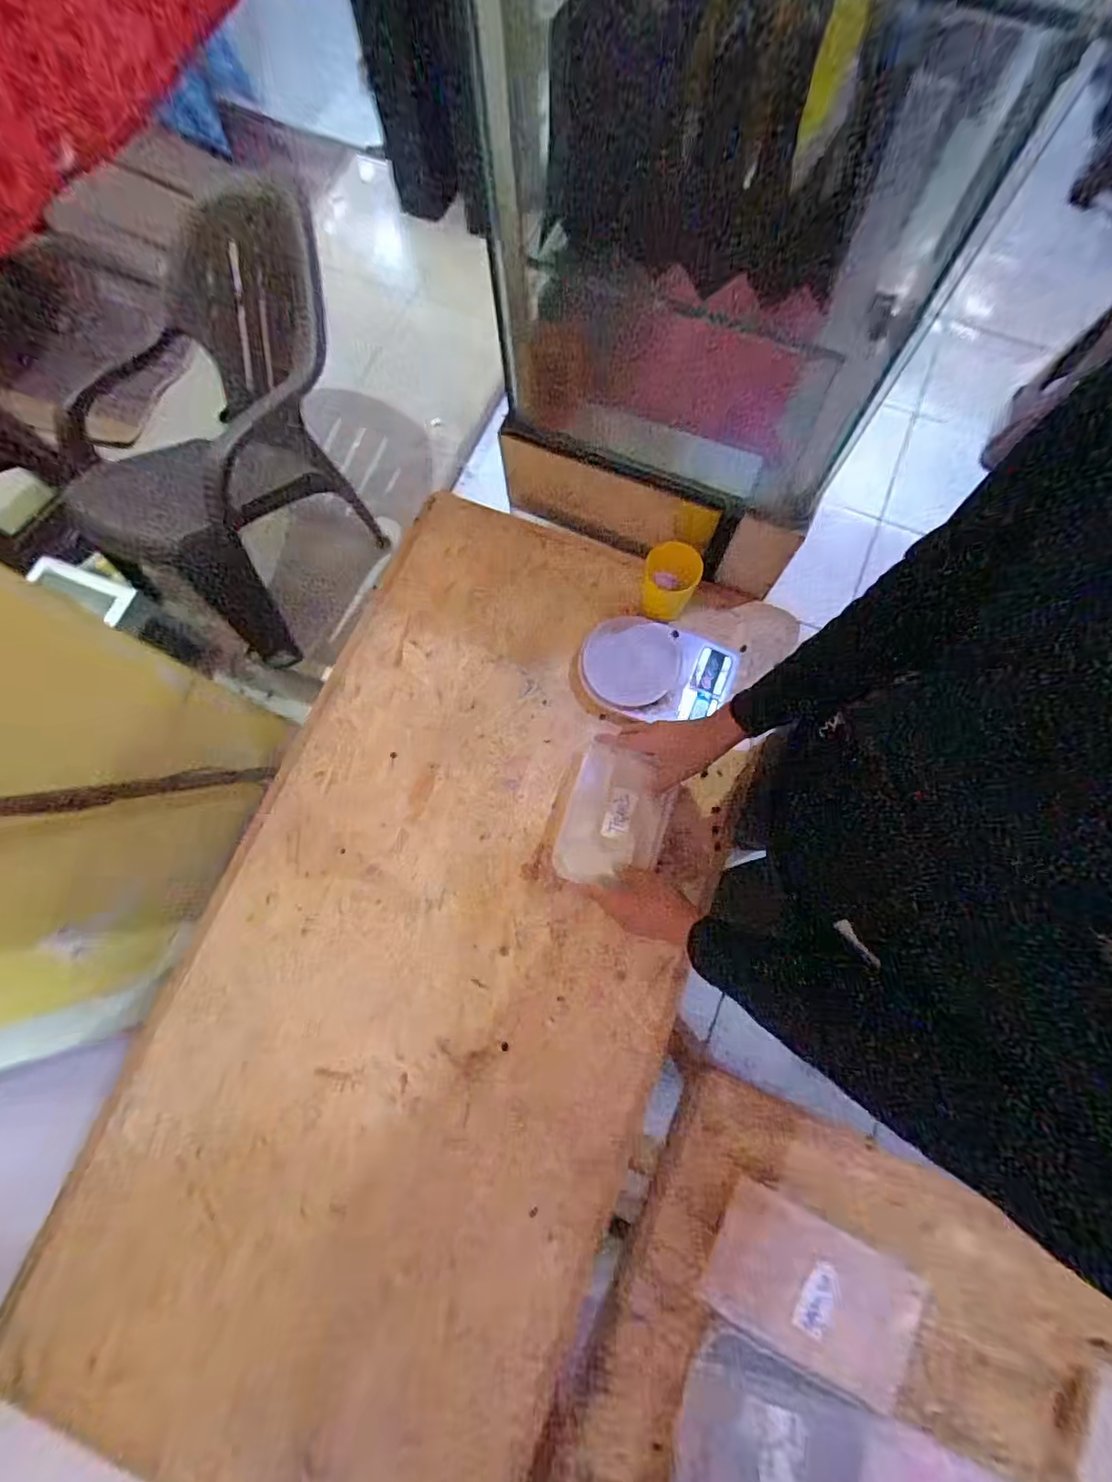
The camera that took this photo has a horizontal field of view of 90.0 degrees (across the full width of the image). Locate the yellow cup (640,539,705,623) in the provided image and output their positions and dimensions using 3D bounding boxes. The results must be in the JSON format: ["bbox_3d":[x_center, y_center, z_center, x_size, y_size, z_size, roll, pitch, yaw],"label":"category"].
[{"bbox_3d":[0.144,-0.199,0.728,0.066,0.125,0.062,0,76,1],"label":"yellow cup"}]

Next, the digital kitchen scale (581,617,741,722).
[{"bbox_3d":[0.135,-0.092,0.744,0.199,0.041,0.133,12,76,3],"label":"digital kitchen scale"}]

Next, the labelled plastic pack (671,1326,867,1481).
[{"bbox_3d":[0.204,0.683,0.531,0.169,0.033,0.147,20,77,5],"label":"labelled plastic pack"}]

